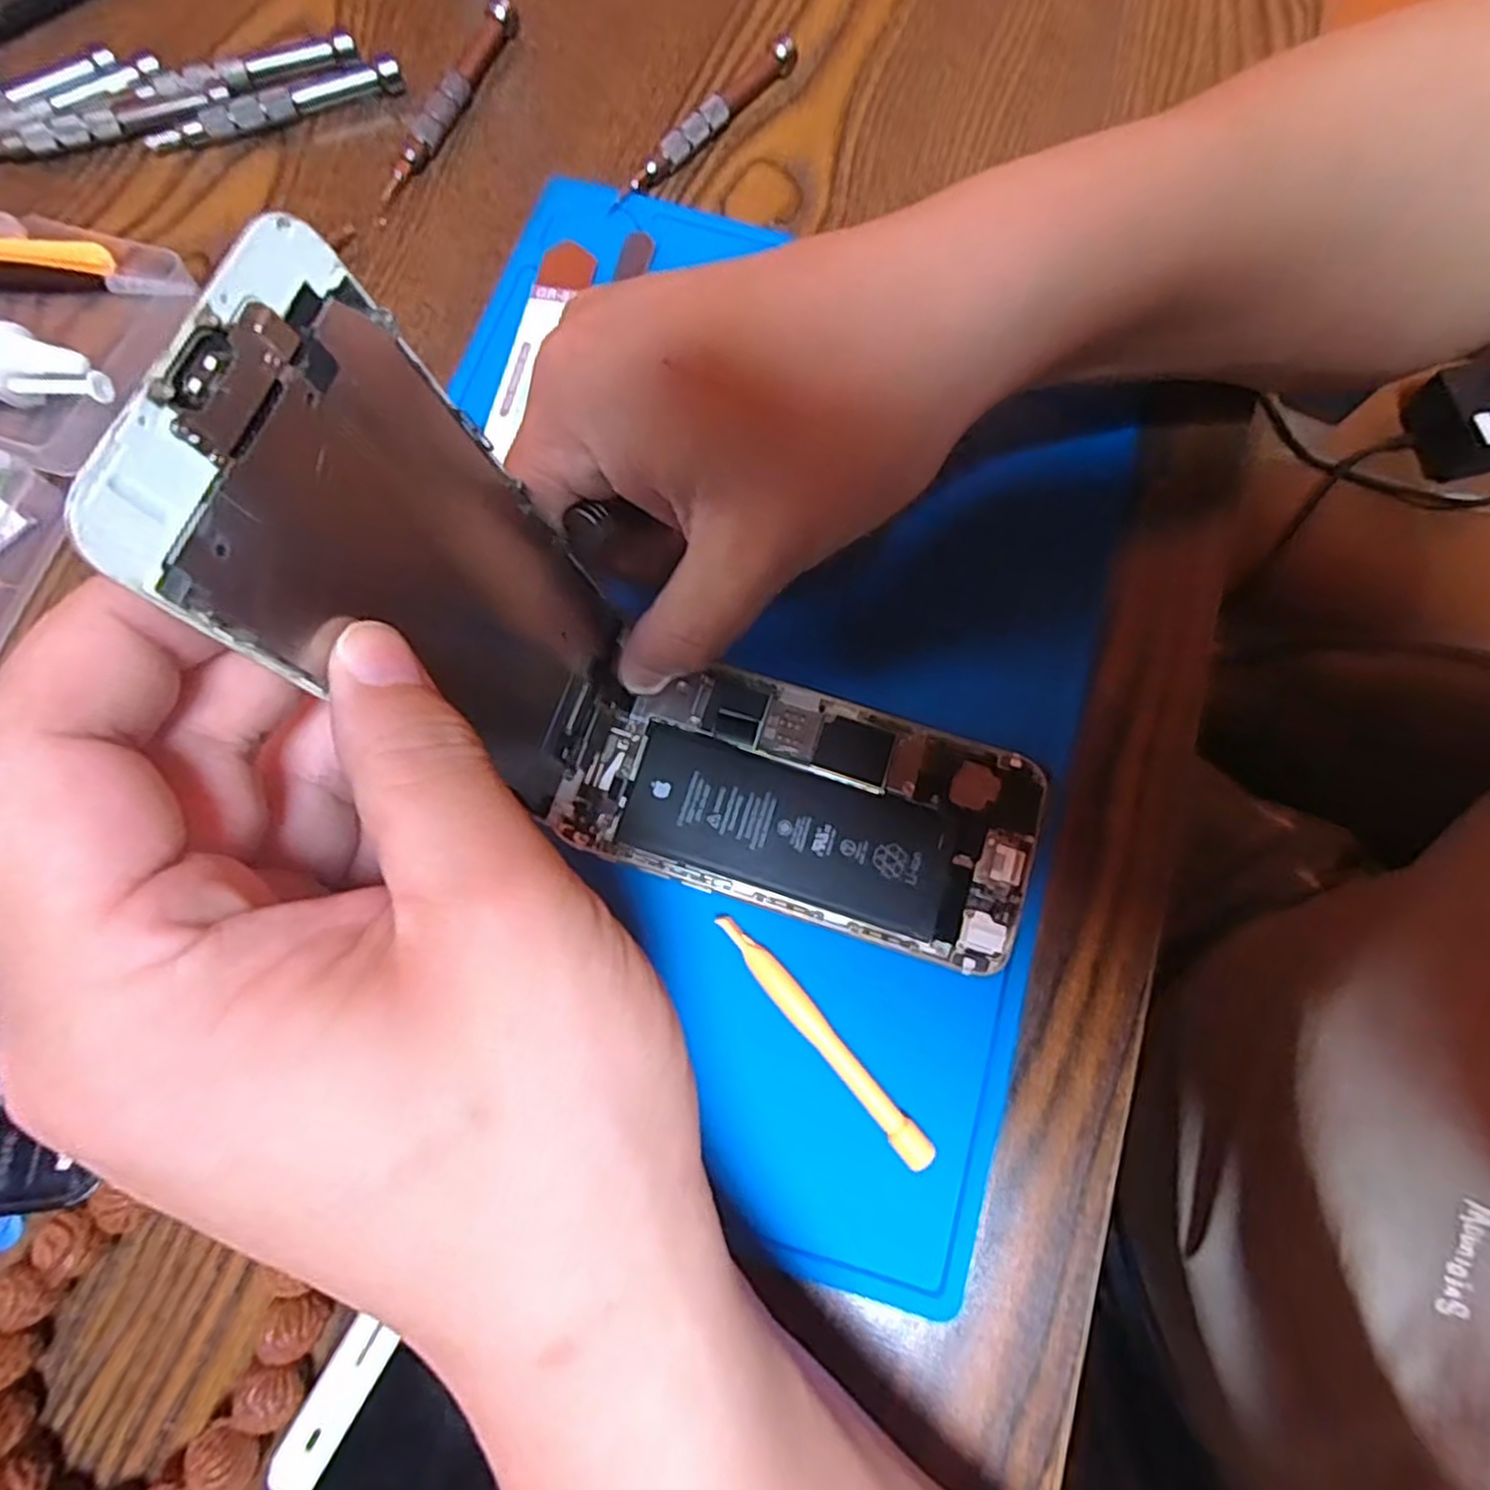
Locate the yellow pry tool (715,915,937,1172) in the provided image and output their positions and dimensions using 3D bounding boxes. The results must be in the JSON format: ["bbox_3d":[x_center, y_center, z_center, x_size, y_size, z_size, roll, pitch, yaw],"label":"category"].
[{"bbox_3d":[0.021,0.079,0.211,0.008,0.004,0.082,-39,79,-11],"label":"yellow pry tool"}]

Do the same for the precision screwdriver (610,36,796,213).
[{"bbox_3d":[-0.016,-0.237,0.296,0.011,0.011,0.097,39,77,8],"label":"precision screwdriver"}]

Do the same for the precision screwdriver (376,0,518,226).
[{"bbox_3d":[-0.115,-0.244,0.294,0.011,0.012,0.107,20,75,4],"label":"precision screwdriver"}]

